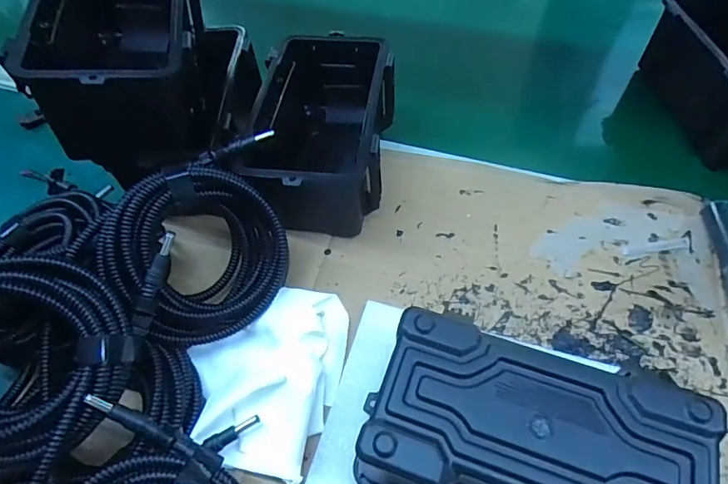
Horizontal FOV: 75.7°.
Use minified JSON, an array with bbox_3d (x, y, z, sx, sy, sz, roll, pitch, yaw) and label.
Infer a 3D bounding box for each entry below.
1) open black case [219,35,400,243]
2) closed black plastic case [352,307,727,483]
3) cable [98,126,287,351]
[{"bbox_3d":[-0.036,-0.096,0.416,0.111,0.089,0.184,6,55,7],"label":"open black case"},{"bbox_3d":[0.080,0.122,0.250,0.156,0.087,0.108,19,57,15],"label":"closed black plastic case"},{"bbox_3d":[-0.111,0.004,0.336,0.136,0.122,0.053,-29,13,-24],"label":"cable"}]

